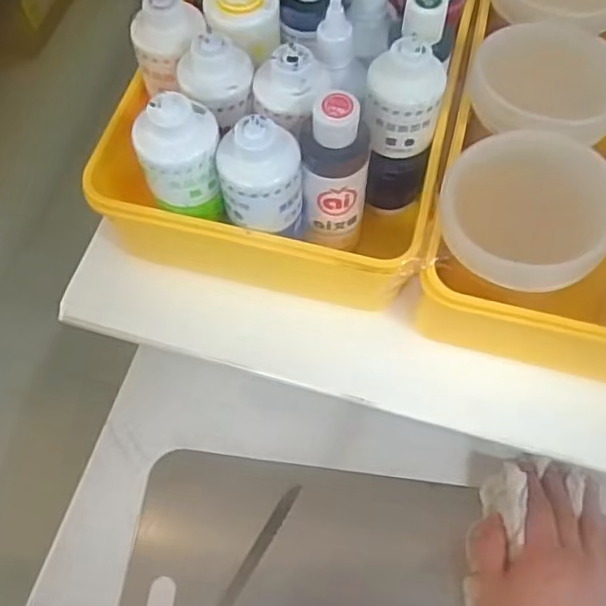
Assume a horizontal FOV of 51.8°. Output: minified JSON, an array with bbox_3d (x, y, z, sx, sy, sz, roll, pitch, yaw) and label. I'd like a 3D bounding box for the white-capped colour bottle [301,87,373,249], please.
[{"bbox_3d":[0.022,-0.083,0.410,0.045,0.113,0.043,7,65,3],"label":"white-capped colour bottle"}]

